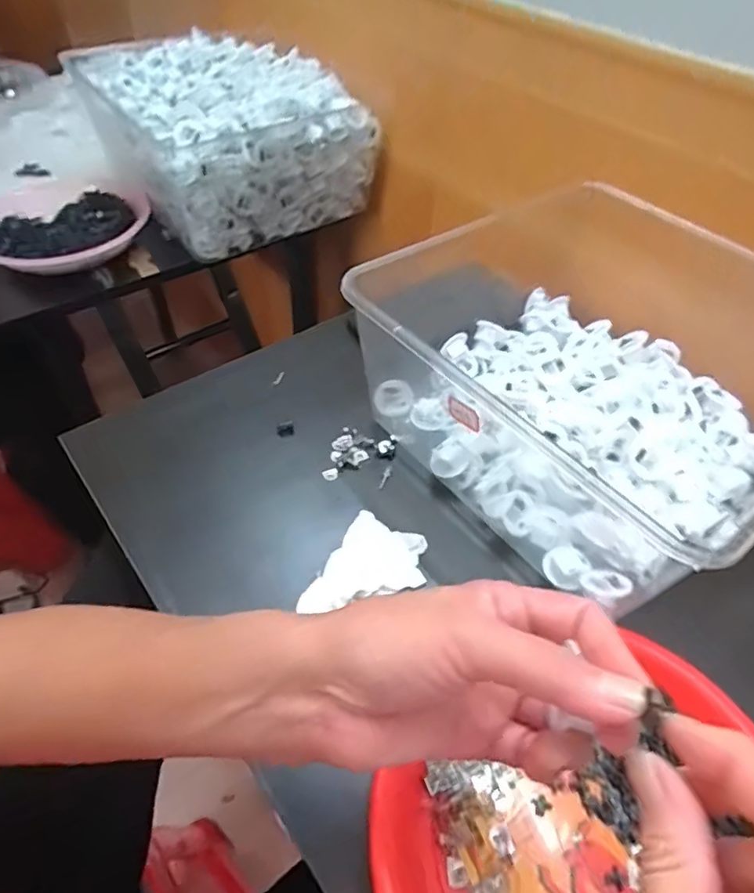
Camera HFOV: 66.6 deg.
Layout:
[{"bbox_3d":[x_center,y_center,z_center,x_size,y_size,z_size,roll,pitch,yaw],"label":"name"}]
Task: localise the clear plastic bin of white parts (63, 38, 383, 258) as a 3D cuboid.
[{"bbox_3d":[-0.180,-0.382,0.713,0.258,0.173,0.243,-32,57,-27],"label":"clear plastic bin of white parts"}]

